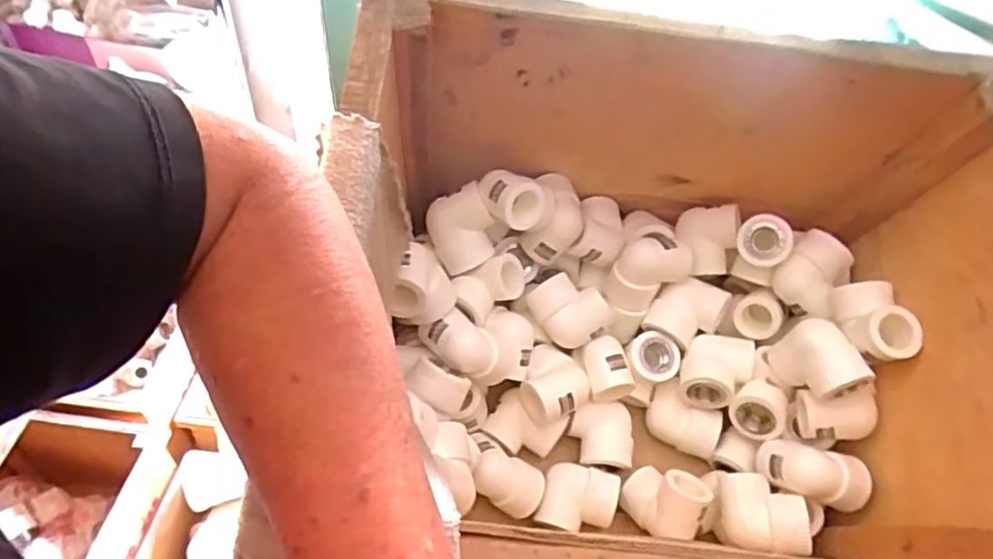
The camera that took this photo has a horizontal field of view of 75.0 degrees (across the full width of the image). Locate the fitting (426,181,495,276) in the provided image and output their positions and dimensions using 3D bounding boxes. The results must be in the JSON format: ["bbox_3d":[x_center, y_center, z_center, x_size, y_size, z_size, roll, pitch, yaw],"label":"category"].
[{"bbox_3d":[-0.024,-0.038,0.482,0.047,0.054,0.036,-23,15,10],"label":"fitting"}]

